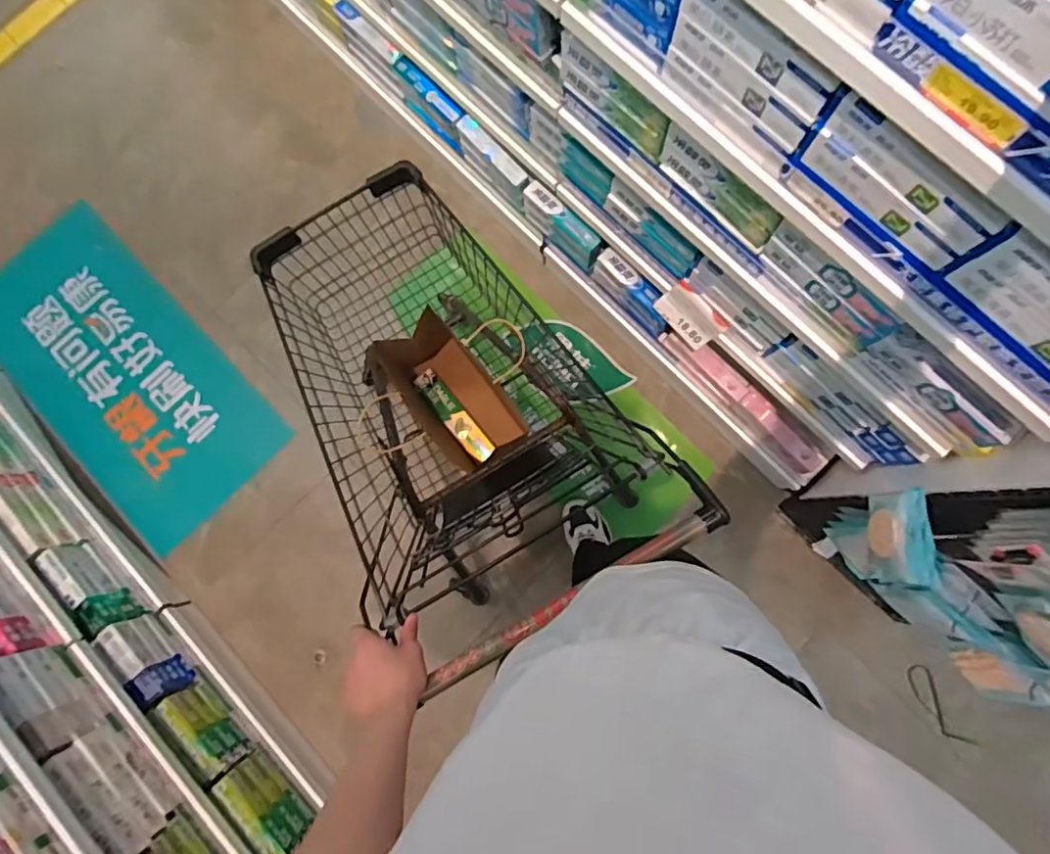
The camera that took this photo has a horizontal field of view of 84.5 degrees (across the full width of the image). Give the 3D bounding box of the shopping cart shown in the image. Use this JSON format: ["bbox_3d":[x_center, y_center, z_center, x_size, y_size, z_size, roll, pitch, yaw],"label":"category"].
[{"bbox_3d":[-0.147,0.011,1.173,0.590,0.863,0.759,-34,81,-2],"label":"shopping cart"}]

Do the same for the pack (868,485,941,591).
[{"bbox_3d":[0.557,0.164,0.857,0.031,0.122,0.134,4,81,4],"label":"pack"}]

